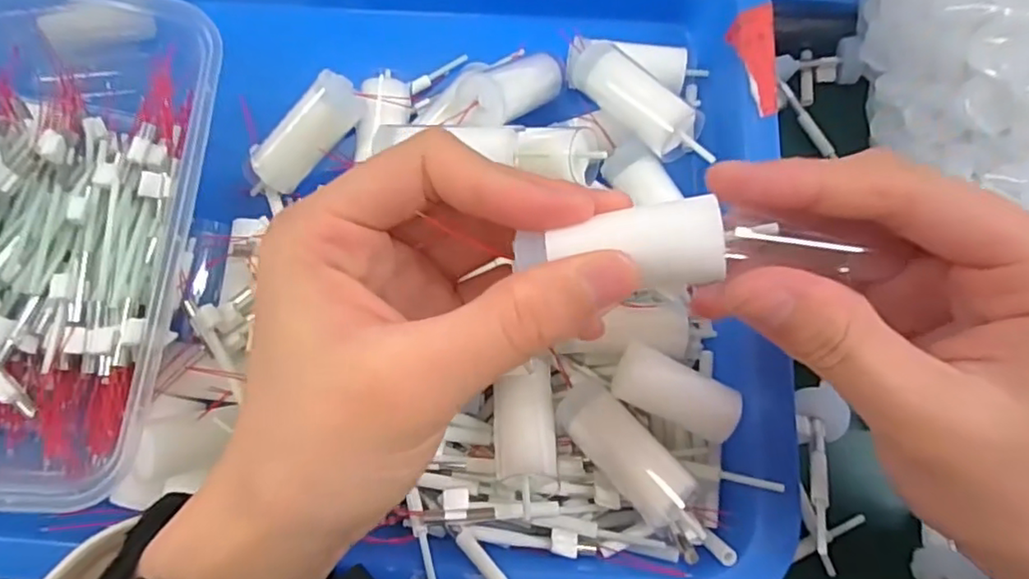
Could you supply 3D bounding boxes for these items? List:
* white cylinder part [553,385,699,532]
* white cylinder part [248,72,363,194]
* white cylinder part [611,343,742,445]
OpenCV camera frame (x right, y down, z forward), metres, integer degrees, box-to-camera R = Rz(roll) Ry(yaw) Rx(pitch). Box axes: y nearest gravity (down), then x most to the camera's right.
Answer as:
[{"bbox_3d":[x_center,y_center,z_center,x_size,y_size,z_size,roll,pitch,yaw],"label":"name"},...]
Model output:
[{"bbox_3d":[0.036,0.053,0.203,0.019,0.021,0.053,-37,71,-12],"label":"white cylinder part"},{"bbox_3d":[-0.079,-0.059,0.237,0.016,0.021,0.049,44,97,17],"label":"white cylinder part"},{"bbox_3d":[0.056,0.037,0.218,0.042,0.015,0.020,24,71,12],"label":"white cylinder part"}]

